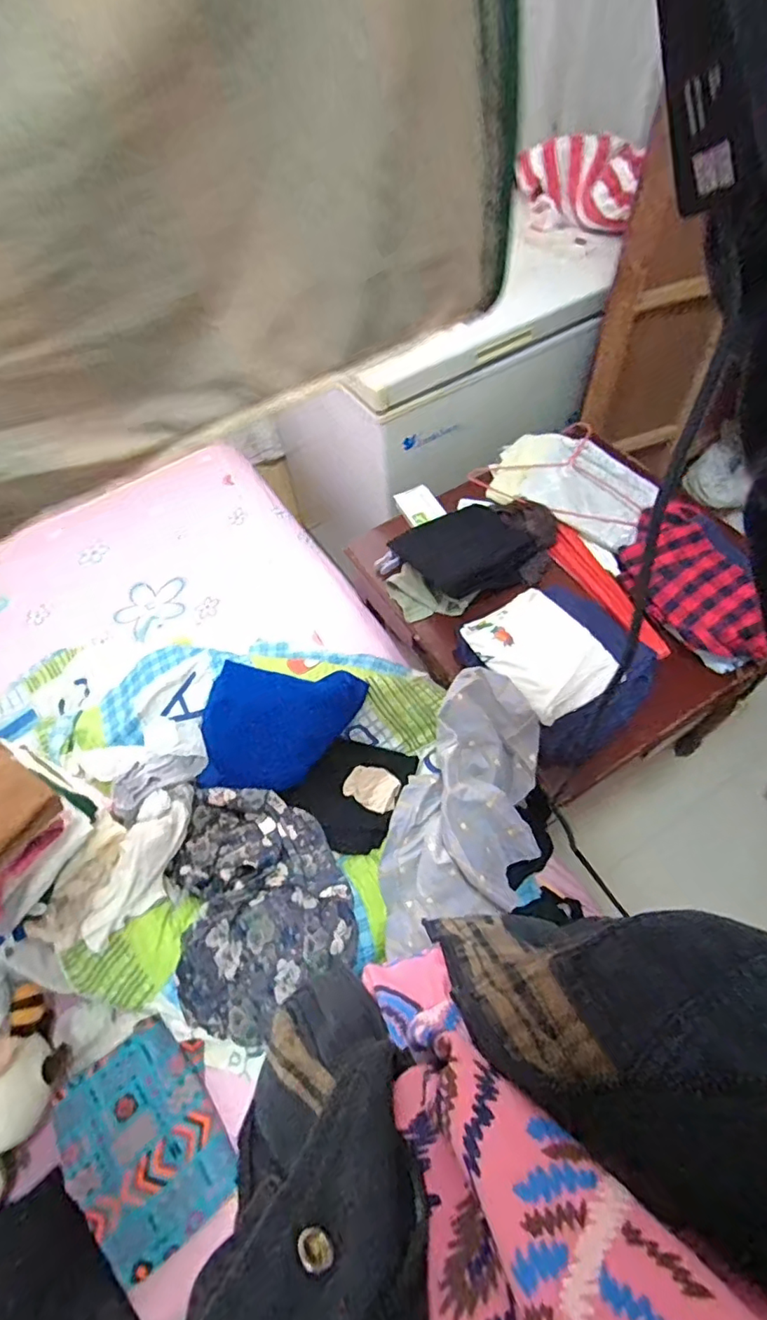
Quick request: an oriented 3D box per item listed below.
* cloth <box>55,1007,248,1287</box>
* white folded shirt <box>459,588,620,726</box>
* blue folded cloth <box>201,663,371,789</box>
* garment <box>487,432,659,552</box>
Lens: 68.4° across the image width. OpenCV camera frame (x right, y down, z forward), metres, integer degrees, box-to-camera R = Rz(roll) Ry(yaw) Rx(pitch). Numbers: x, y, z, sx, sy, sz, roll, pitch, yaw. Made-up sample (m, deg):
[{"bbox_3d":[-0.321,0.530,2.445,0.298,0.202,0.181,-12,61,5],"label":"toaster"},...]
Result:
[{"bbox_3d":[-0.316,0.645,0.759,0.184,0.024,0.242,-28,78,-31],"label":"cloth"},{"bbox_3d":[0.258,-0.014,0.929,0.160,0.034,0.223,-30,60,-14],"label":"white folded shirt"},{"bbox_3d":[-0.176,0.118,0.956,0.266,0.029,0.202,5,83,8],"label":"blue folded cloth"},{"bbox_3d":[0.374,-0.359,1.141,0.338,0.044,0.204,31,65,22],"label":"garment"}]

